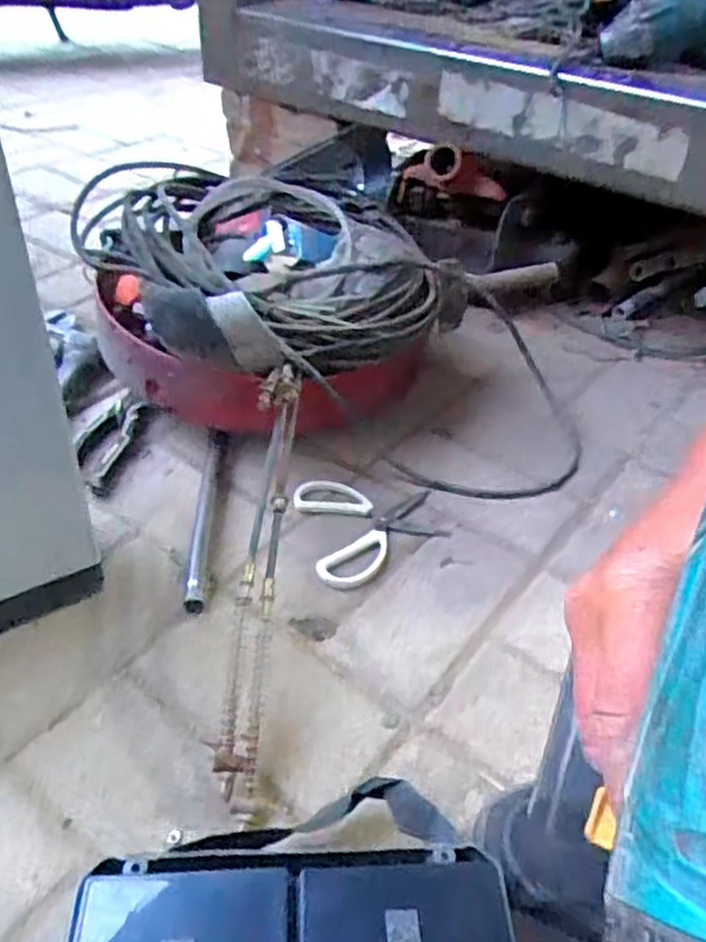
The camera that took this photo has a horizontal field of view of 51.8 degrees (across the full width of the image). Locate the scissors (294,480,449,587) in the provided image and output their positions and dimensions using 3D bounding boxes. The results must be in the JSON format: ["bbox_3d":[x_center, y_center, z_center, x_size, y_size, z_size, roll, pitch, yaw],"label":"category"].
[{"bbox_3d":[0.018,0.047,0.669,0.123,0.007,0.124,-9,43,-14],"label":"scissors"}]

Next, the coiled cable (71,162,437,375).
[{"bbox_3d":[-0.075,-0.216,0.739,0.317,0.091,0.309,2,39,-1],"label":"coiled cable"}]

